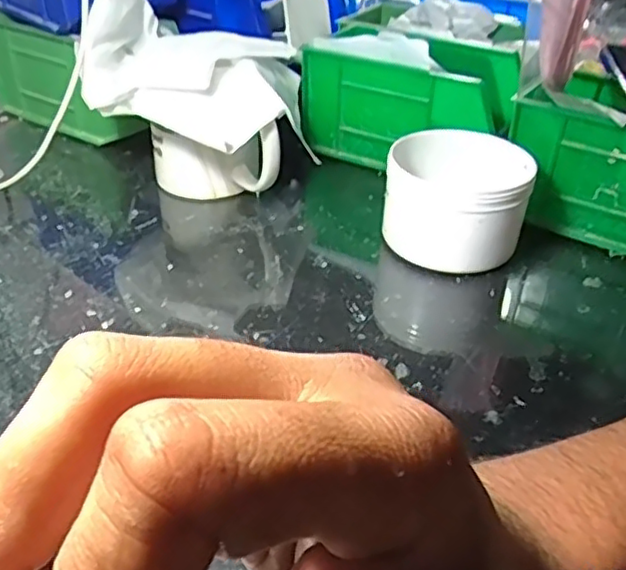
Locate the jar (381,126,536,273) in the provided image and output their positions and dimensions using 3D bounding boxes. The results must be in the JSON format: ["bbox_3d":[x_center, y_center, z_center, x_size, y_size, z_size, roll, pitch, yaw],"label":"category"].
[{"bbox_3d":[0.094,-0.055,0.434,0.087,0.068,0.088,2,36,-1],"label":"jar"}]

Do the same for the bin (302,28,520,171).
[{"bbox_3d":[0.079,-0.161,0.550,0.166,0.088,0.108,20,39,23],"label":"bin"}]

